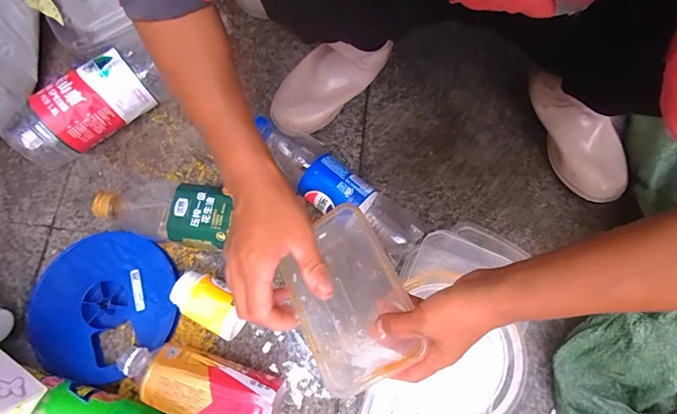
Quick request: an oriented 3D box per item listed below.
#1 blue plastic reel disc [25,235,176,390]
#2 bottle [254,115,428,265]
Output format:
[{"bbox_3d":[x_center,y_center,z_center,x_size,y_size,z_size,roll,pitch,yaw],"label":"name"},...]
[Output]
[{"bbox_3d":[-0.286,0.120,0.456,0.179,0.021,0.163,0,73,0],"label":"blue plastic reel disc"},{"bbox_3d":[-0.002,-0.026,0.473,0.242,0.066,0.079,37,77,11],"label":"bottle"}]

